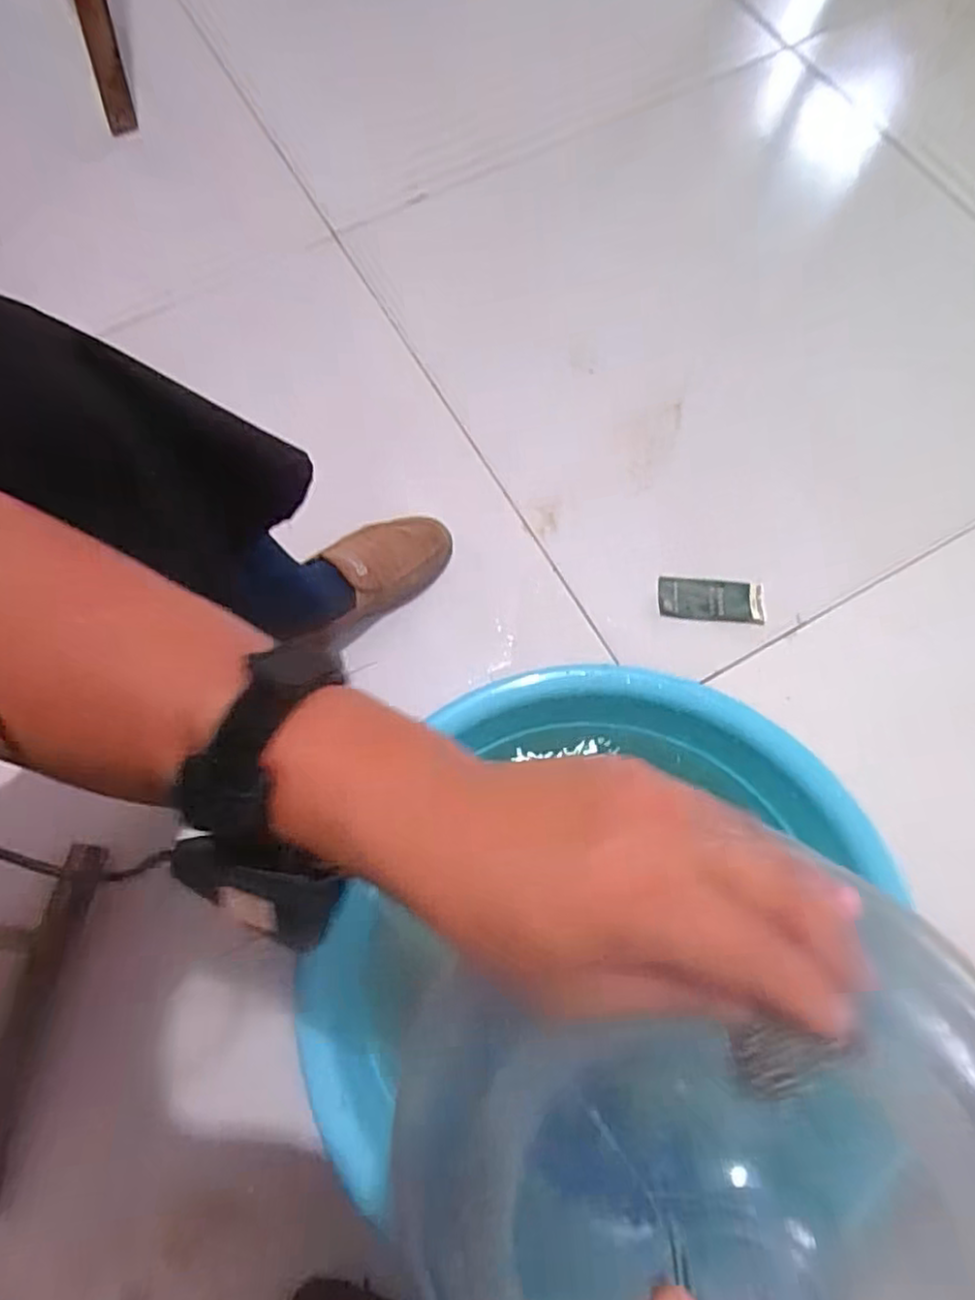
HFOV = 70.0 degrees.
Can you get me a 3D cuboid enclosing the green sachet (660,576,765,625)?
[{"bbox_3d":[0.252,-0.057,0.785,0.115,0.014,0.048,6,71,3],"label":"green sachet"}]

